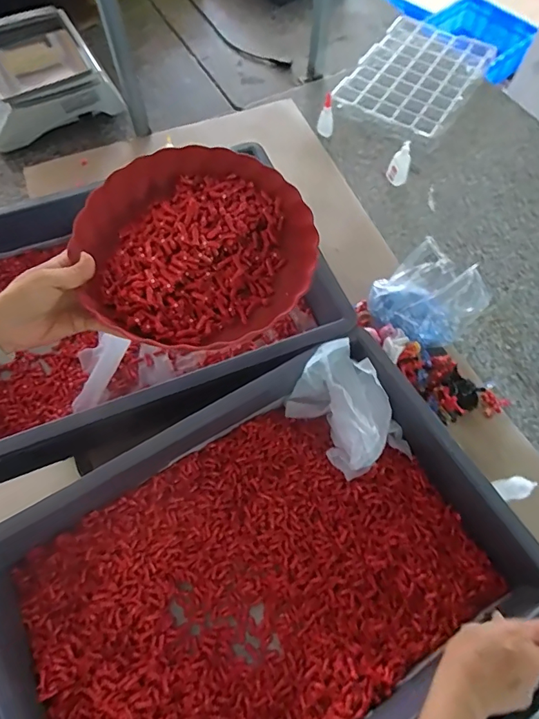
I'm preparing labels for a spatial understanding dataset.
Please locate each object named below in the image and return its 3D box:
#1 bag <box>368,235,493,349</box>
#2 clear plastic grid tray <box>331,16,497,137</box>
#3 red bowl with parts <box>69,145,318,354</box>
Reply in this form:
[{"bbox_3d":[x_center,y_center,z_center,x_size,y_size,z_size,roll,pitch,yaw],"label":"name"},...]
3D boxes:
[{"bbox_3d":[0.267,-0.103,0.743,0.168,0.095,0.136,42,68,16],"label":"bag"},{"bbox_3d":[0.364,-0.709,1.078,0.271,0.029,0.401,32,66,12],"label":"clear plastic grid tray"},{"bbox_3d":[-0.076,-0.122,0.472,0.242,0.063,0.219,-18,66,-12],"label":"red bowl with parts"}]

